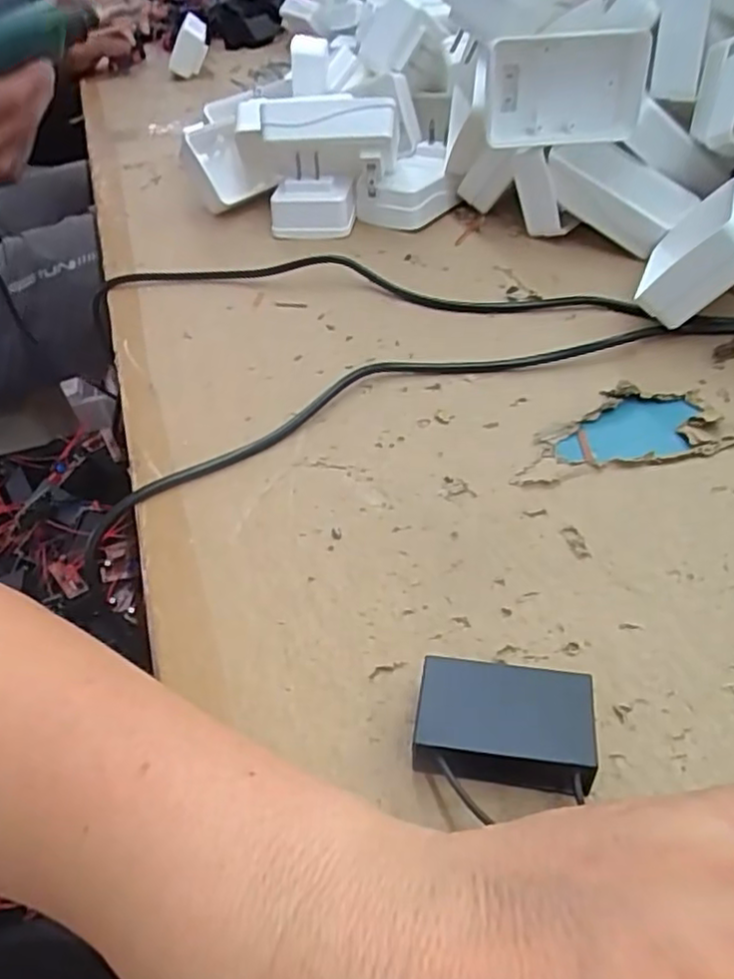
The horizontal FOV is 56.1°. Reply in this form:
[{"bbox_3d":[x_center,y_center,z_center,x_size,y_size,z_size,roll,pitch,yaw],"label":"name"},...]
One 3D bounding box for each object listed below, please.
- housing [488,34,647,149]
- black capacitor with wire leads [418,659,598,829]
[{"bbox_3d":[0.114,-0.231,0.400,0.087,0.056,0.023,1,44,8],"label":"housing"},{"bbox_3d":[0.039,0.068,0.197,0.047,0.019,0.031,4,44,10],"label":"black capacitor with wire leads"}]

